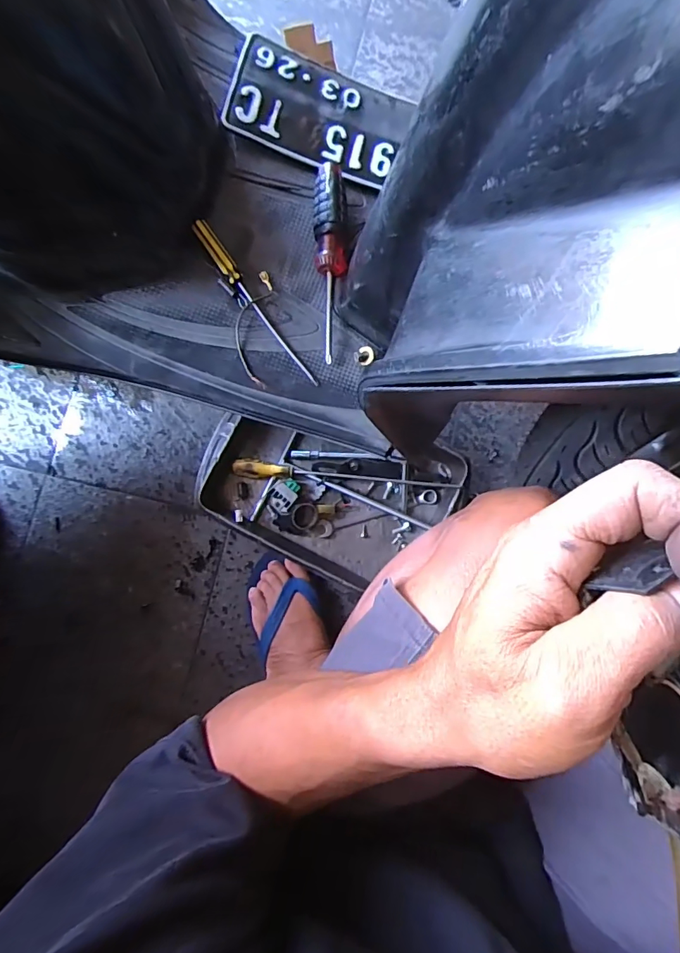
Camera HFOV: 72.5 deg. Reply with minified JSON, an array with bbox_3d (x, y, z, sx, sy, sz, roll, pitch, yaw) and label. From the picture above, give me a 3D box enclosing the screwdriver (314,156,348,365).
[{"bbox_3d":[-0.009,-0.217,0.454,0.031,0.036,0.194,-2,82,1],"label":"screwdriver"}]

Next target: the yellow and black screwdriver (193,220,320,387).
[{"bbox_3d":[-0.078,-0.165,0.448,0.017,0.014,0.183,-37,96,-4],"label":"yellow and black screwdriver"}]

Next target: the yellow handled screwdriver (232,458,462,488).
[{"bbox_3d":[0.008,-0.002,0.689,0.332,0.033,0.025,4,82,1],"label":"yellow handled screwdriver"}]

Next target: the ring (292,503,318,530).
[{"bbox_3d":[-0.054,0.059,0.687,0.040,0.018,0.040,2,86,-26],"label":"ring"}]

